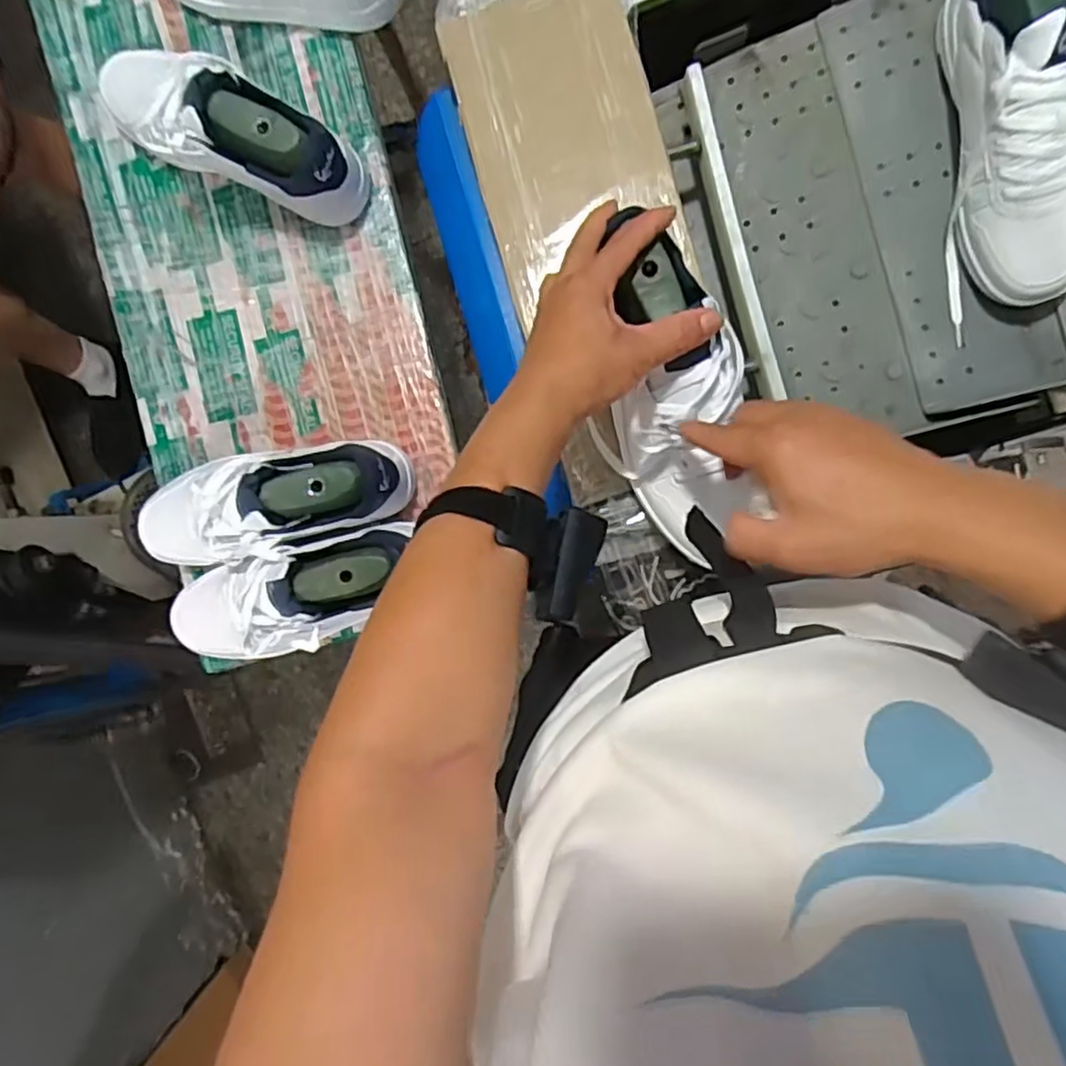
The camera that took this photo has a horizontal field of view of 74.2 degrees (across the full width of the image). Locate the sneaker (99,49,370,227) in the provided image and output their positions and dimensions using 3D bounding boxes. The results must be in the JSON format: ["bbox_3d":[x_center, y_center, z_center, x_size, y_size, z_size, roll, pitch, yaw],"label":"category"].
[{"bbox_3d":[-0.290,-0.371,0.657,0.254,0.128,0.085,26,95,4],"label":"sneaker"}]

